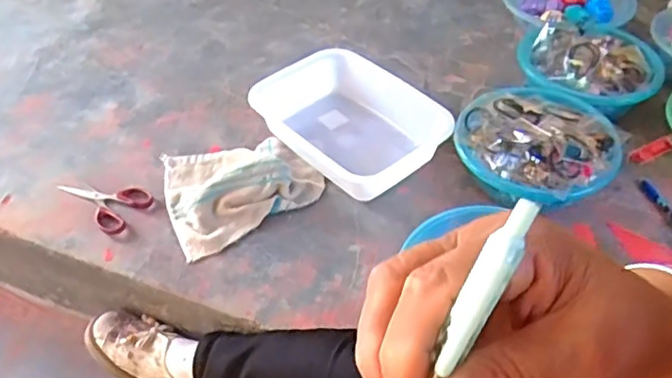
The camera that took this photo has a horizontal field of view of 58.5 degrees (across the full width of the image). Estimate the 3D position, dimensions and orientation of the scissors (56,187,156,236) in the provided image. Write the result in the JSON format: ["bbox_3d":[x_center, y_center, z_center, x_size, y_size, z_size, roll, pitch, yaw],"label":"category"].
[{"bbox_3d":[-0.351,0.016,0.881,0.150,0.015,0.084,19,49,17],"label":"scissors"}]

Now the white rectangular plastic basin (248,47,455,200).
[{"bbox_3d":[0.014,-0.108,0.951,0.201,0.078,0.282,-33,54,-27],"label":"white rectangular plastic basin"}]

